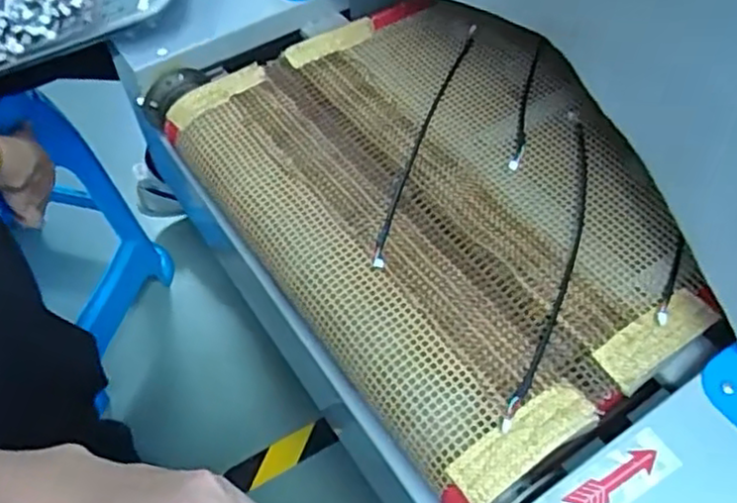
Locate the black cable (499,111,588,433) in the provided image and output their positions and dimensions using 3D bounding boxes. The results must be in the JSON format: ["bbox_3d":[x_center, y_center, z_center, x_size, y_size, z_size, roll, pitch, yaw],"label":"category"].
[{"bbox_3d":[0.129,0.000,0.457,0.026,0.004,0.264,14,55,12],"label":"black cable"}]

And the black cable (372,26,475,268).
[{"bbox_3d":[0.046,-0.093,0.529,0.012,0.004,0.266,15,58,12],"label":"black cable"}]

